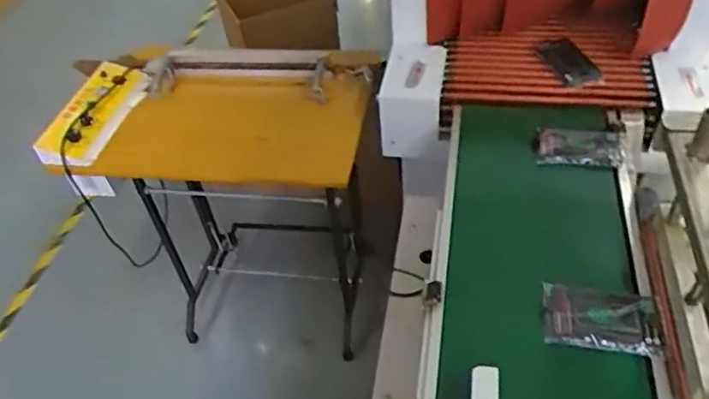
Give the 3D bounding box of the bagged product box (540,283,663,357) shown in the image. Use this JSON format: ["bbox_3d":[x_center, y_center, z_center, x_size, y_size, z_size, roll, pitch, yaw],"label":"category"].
[{"bbox_3d":[0.334,0.163,0.803,0.147,0.022,0.094,7,48,14],"label":"bagged product box"}]

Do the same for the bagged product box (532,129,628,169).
[{"bbox_3d":[0.396,-0.093,1.040,0.150,0.034,0.094,1,46,9],"label":"bagged product box"}]

